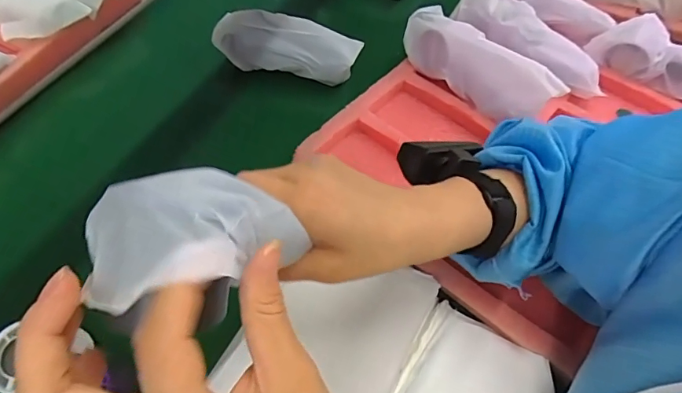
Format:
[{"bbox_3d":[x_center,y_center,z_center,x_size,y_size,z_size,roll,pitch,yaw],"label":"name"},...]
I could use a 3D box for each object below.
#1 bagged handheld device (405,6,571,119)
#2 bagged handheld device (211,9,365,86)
[{"bbox_3d":[0.146,-0.142,0.500,0.058,0.063,0.186,-40,65,-22],"label":"bagged handheld device"},{"bbox_3d":[-0.070,-0.183,0.554,0.183,0.051,0.057,19,59,13],"label":"bagged handheld device"}]

